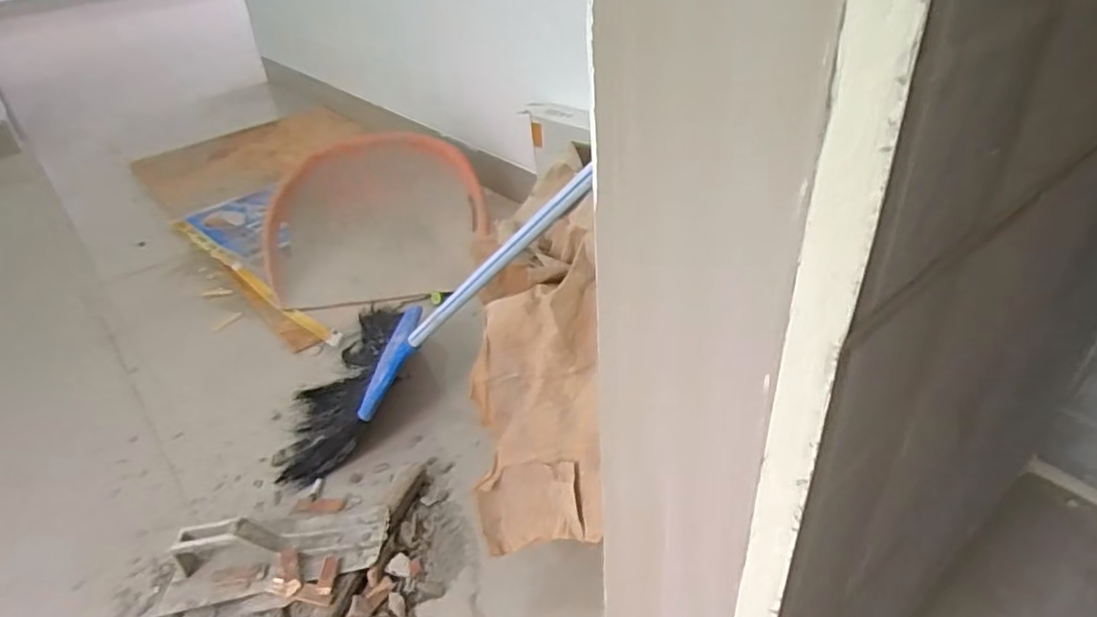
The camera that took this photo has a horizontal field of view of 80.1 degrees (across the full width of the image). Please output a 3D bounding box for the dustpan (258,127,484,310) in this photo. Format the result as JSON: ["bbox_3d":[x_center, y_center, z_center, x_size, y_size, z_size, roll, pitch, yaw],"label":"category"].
[{"bbox_3d":[-0.313,-0.170,1.197,0.391,0.132,0.370,-12,36,-10],"label":"dustpan"}]

